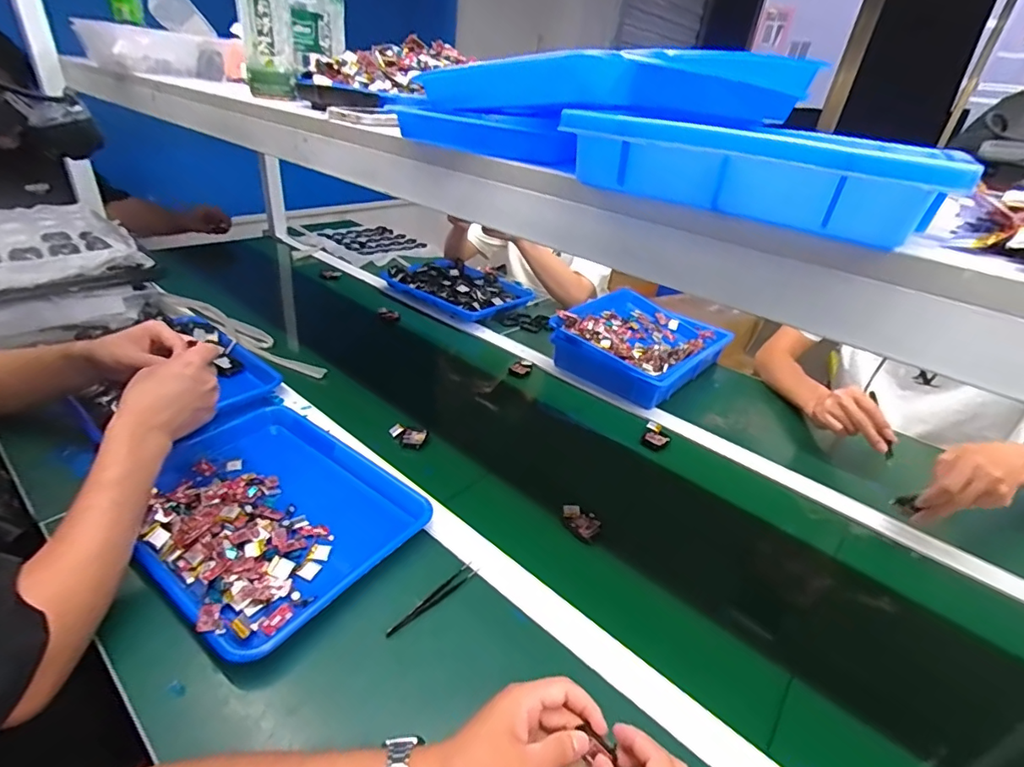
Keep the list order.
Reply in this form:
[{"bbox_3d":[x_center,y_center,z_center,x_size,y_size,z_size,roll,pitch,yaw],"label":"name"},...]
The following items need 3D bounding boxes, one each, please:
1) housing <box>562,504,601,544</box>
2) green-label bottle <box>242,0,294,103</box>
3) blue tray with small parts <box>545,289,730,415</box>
[{"bbox_3d":[0.088,0.179,0.641,0.054,0.017,0.035,31,39,35],"label":"housing"},{"bbox_3d":[-0.329,-0.506,0.658,0.058,0.222,0.073,-5,33,-19],"label":"green-label bottle"},{"bbox_3d":[0.268,-0.090,1.042,0.269,0.083,0.334,27,37,30],"label":"blue tray with small parts"}]

